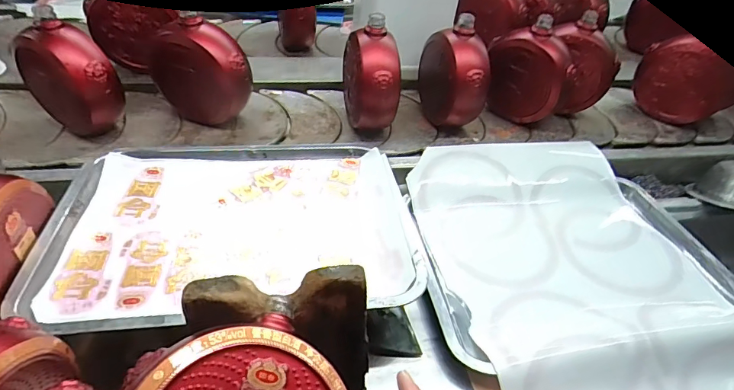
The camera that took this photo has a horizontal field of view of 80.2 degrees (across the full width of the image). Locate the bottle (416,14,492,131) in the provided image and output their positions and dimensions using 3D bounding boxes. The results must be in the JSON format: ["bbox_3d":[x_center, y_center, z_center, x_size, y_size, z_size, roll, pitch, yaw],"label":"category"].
[{"bbox_3d":[0.131,-0.179,0.654,0.056,0.149,0.134,-7,44,-14],"label":"bottle"}]

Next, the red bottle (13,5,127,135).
[{"bbox_3d":[-0.382,-0.147,0.564,0.116,0.144,0.065,25,46,19],"label":"red bottle"}]

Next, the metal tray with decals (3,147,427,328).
[{"bbox_3d":[-0.131,0.022,0.449,0.342,0.034,0.250,-3,44,-11],"label":"metal tray with decals"}]

